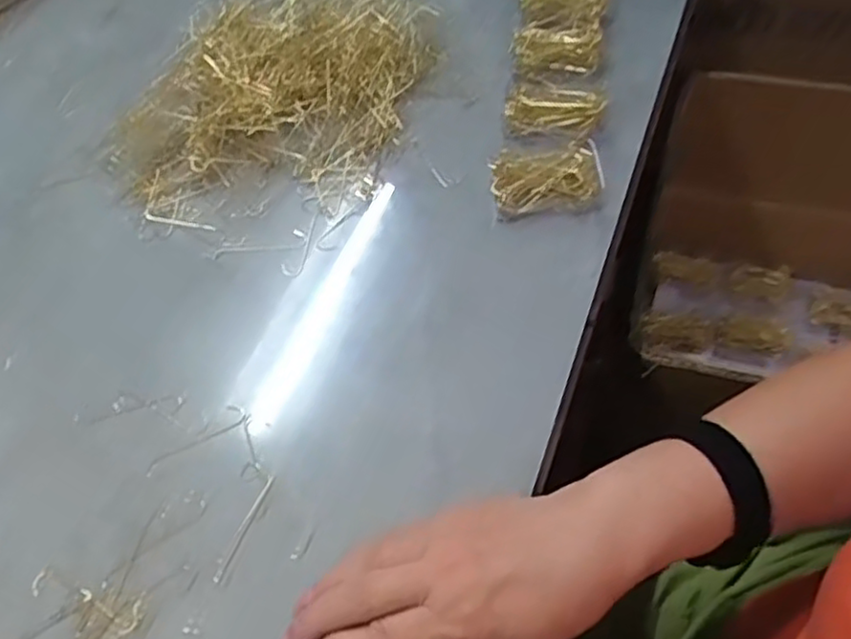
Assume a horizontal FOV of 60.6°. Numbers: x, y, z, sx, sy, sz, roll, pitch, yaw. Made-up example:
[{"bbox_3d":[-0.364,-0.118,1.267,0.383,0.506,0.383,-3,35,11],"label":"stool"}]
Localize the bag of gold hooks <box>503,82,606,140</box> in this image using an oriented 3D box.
[{"bbox_3d":[0.097,-0.161,0.548,0.068,0.012,0.055,15,59,14],"label":"bag of gold hooks"}]

